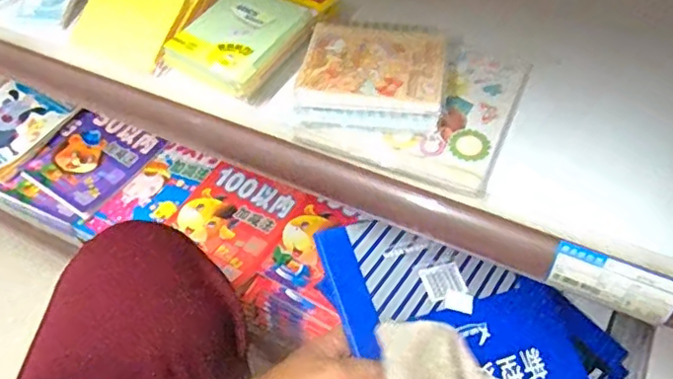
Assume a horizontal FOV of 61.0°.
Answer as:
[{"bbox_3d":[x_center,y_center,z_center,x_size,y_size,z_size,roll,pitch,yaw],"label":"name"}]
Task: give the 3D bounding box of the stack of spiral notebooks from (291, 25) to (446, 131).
[{"bbox_3d":[0.031,-0.094,0.469,0.112,0.032,0.101,9,56,11],"label":"stack of spiral notebooks"}]

